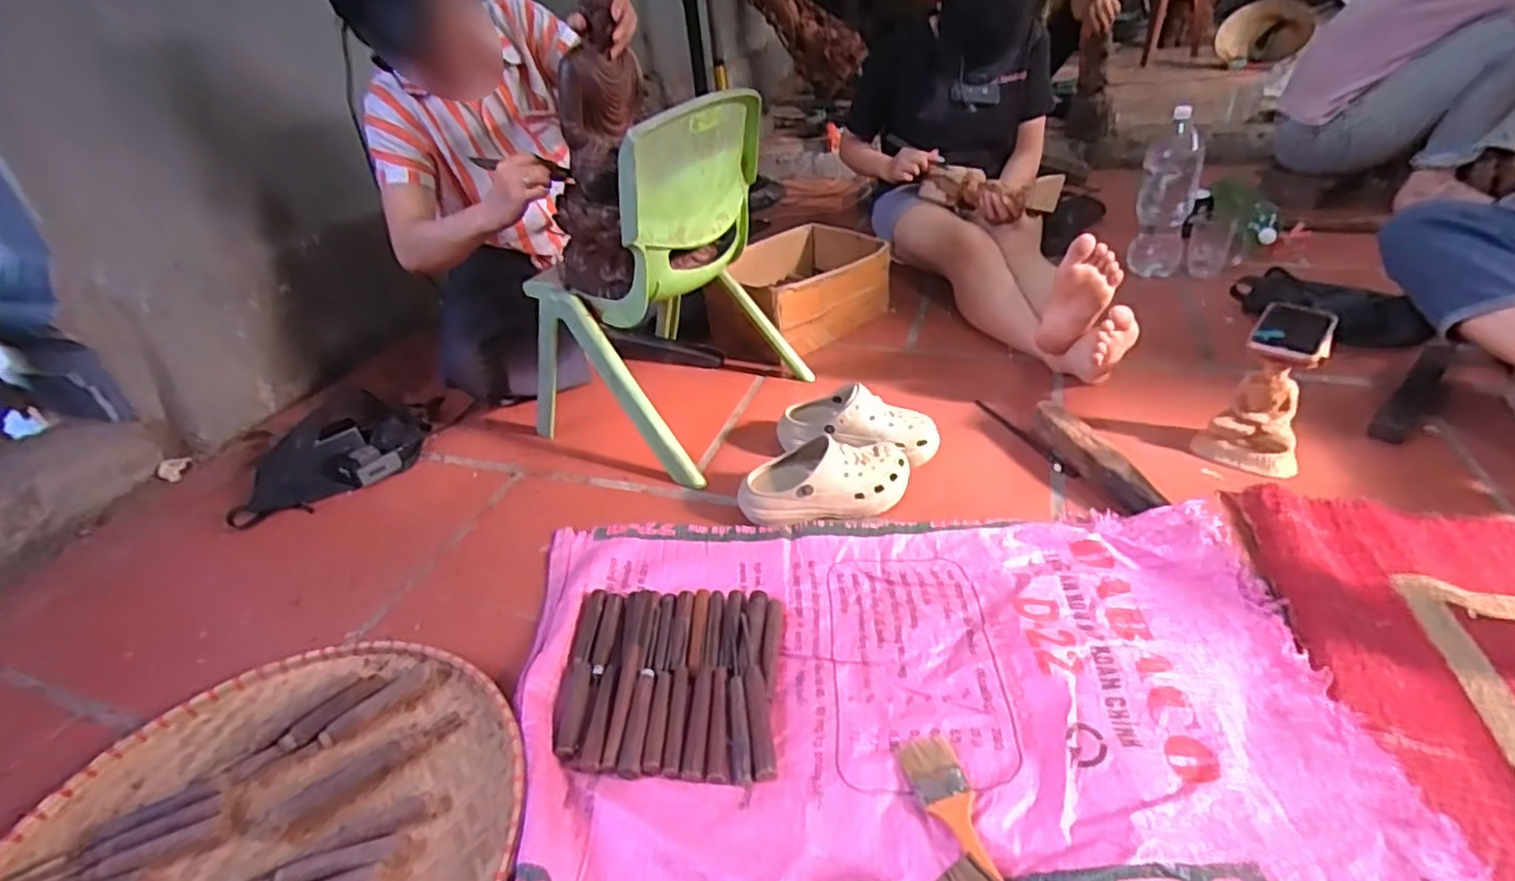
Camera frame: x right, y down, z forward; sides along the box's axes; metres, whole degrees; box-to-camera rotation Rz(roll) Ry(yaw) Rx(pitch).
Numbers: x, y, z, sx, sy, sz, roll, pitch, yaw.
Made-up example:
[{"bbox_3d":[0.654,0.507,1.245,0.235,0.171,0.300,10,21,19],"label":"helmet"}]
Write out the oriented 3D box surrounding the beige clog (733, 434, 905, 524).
[{"bbox_3d":[0.091,0.050,0.943,0.235,0.081,0.103,-7,35,-3],"label":"beige clog"}]

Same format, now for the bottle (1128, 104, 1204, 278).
[{"bbox_3d":[0.845,-0.500,1.423,0.109,0.287,0.108,16,40,28],"label":"bottle"}]

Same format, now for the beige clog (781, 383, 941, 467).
[{"bbox_3d":[0.148,-0.022,1.031,0.239,0.096,0.106,8,37,18],"label":"beige clog"}]

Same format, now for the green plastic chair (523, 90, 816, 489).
[{"bbox_3d":[-0.147,-0.259,1.098,0.321,0.487,0.383,18,41,30],"label":"green plastic chair"}]

